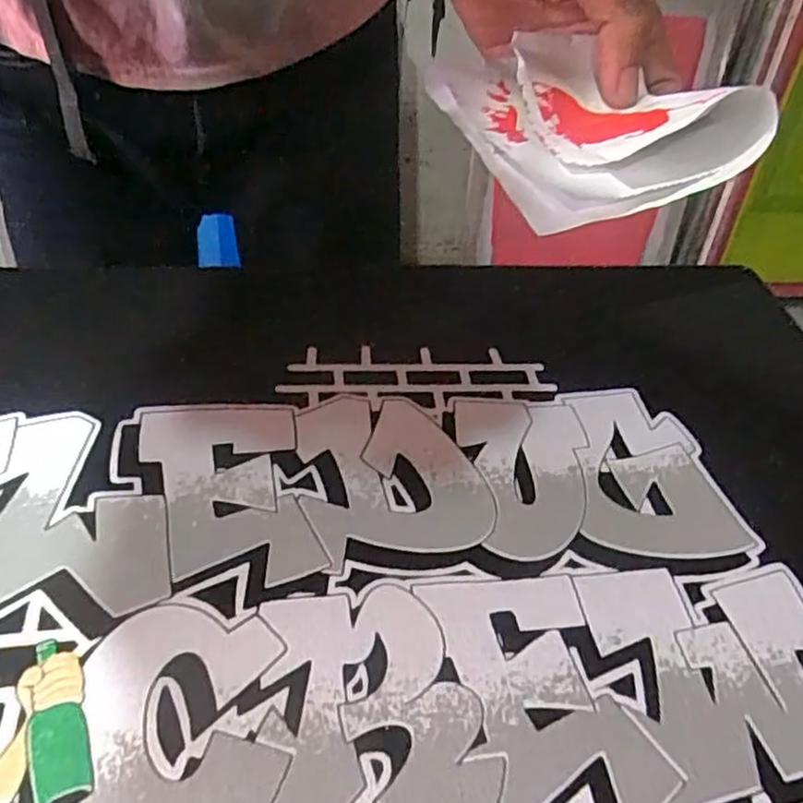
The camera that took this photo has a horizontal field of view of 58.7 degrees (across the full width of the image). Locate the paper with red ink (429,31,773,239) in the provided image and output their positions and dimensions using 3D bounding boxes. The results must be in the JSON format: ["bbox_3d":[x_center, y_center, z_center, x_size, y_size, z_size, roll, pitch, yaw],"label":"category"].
[{"bbox_3d":[0.065,-0.106,0.258,0.084,0.030,0.099,-16,49,-21],"label":"paper with red ink"}]

